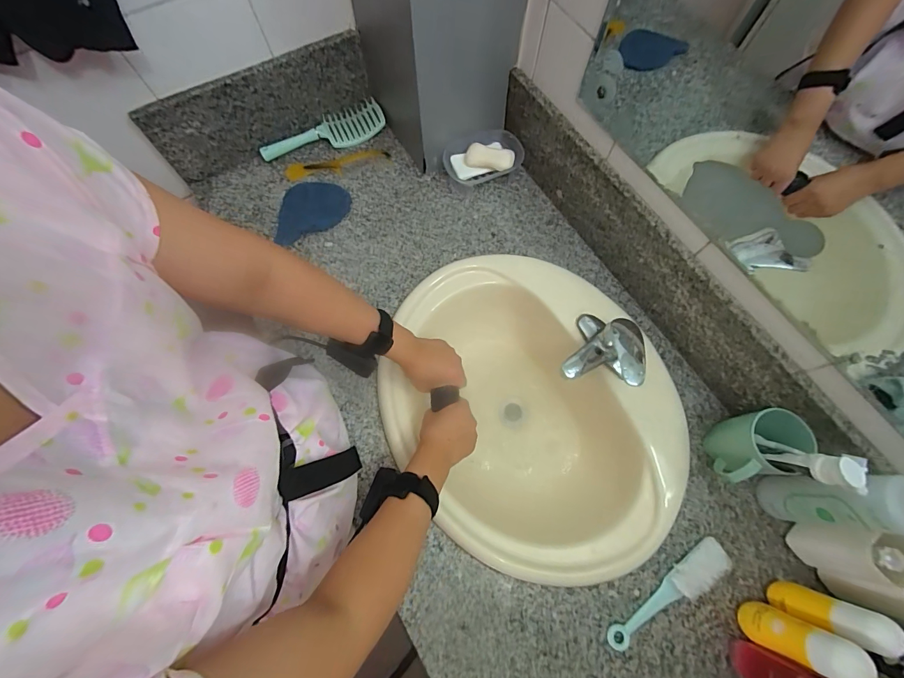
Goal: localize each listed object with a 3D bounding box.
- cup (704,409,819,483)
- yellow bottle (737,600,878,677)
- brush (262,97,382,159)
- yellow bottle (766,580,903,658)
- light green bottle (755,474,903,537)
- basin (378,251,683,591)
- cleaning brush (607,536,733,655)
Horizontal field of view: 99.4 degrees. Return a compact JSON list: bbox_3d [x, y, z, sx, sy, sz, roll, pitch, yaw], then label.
[{"bbox_3d":[0.427,0.153,0.556,0.105,0.103,0.078,-13,71,-5],"label":"cup"},{"bbox_3d":[0.415,0.363,0.464,0.046,0.152,0.045,0,71,0],"label":"yellow bottle"},{"bbox_3d":[-0.261,-0.417,0.783,0.253,0.039,0.076,-21,72,-7],"label":"brush"},{"bbox_3d":[0.457,0.335,0.472,0.047,0.137,0.042,21,72,7],"label":"yellow bottle"},{"bbox_3d":[0.484,0.204,0.484,0.052,0.199,0.063,6,71,2],"label":"light green bottle"},{"bbox_3d":[0.128,0.108,0.670,0.434,0.196,0.505,-32,74,-11],"label":"basin"},{"bbox_3d":[0.303,0.356,0.531,0.208,0.018,0.044,-33,74,-11],"label":"cleaning brush"}]

